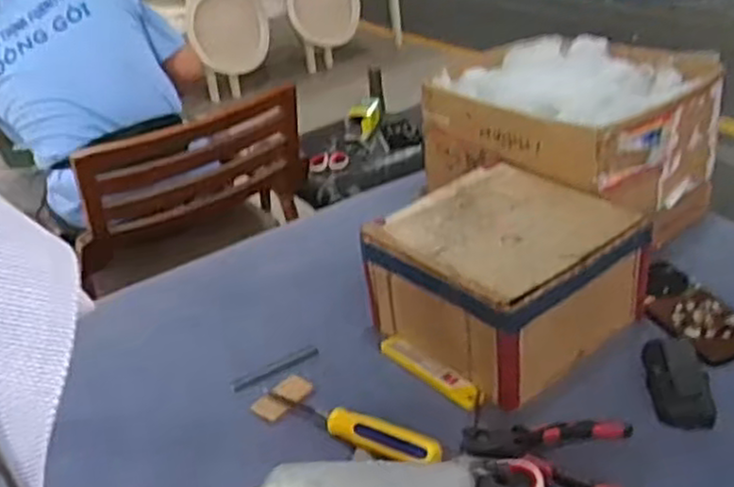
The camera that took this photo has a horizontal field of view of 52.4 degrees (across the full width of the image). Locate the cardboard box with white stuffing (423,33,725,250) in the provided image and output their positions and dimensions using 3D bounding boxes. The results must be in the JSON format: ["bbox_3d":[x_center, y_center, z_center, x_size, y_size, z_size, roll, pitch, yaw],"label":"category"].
[{"bbox_3d":[0.267,-0.147,0.982,0.279,0.183,0.301,-28,36,-32],"label":"cardboard box with white stuffing"}]

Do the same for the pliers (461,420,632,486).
[{"bbox_3d":[0.157,0.180,0.643,0.146,0.028,0.103,-1,30,11],"label":"pliers"}]

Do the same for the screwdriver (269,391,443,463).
[{"bbox_3d":[-0.018,0.173,0.708,0.196,0.028,0.026,14,36,32],"label":"screwdriver"}]

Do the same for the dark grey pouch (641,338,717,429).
[{"bbox_3d":[0.300,0.128,0.724,0.052,0.027,0.114,-2,30,8],"label":"dark grey pouch"}]

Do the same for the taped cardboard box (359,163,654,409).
[{"bbox_3d":[0.146,0.031,0.810,0.221,0.124,0.215,-27,36,-31],"label":"taped cardboard box"}]

